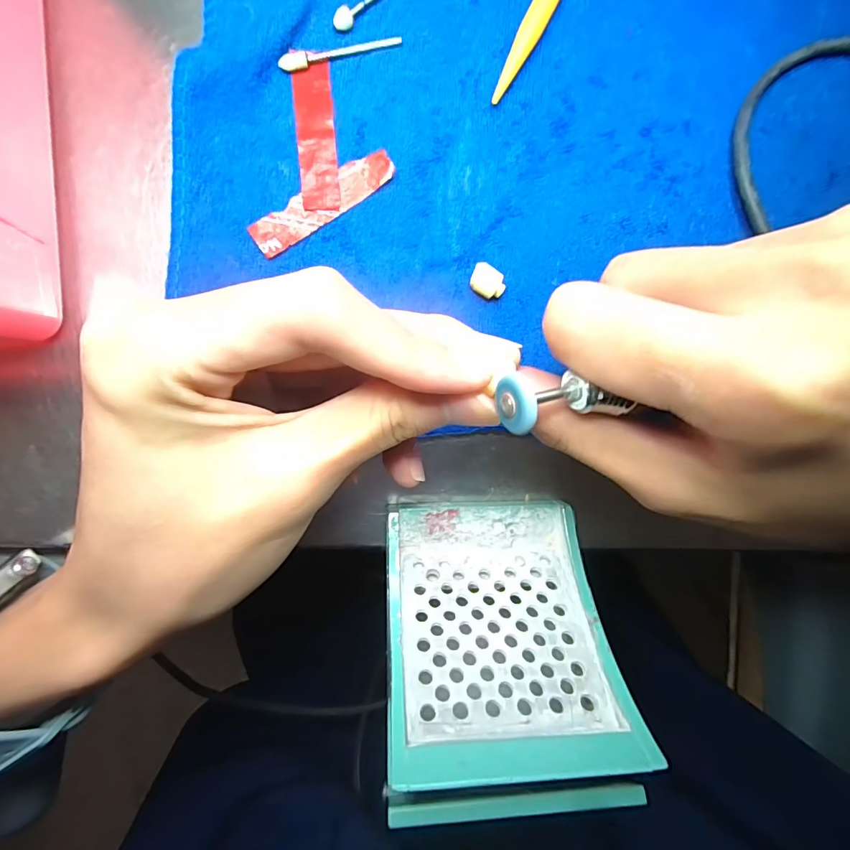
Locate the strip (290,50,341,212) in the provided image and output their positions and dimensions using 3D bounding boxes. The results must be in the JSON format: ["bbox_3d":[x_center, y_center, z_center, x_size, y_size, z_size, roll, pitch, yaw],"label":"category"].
[{"bbox_3d":[-0.041,-0.110,0.168,0.014,0.004,0.056,-4,91,-5],"label":"strip"}]

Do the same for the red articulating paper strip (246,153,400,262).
[{"bbox_3d":[-0.039,-0.085,0.169,0.058,0.004,0.014,-35,93,-2],"label":"red articulating paper strip"}]

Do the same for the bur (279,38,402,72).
[{"bbox_3d":[-0.031,-0.139,0.167,0.046,0.004,0.005,-18,93,-5],"label":"bur"}]

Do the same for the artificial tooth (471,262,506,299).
[{"bbox_3d":[0.024,-0.055,0.175,0.014,0.007,0.011,30,88,-5],"label":"artificial tooth"}]

